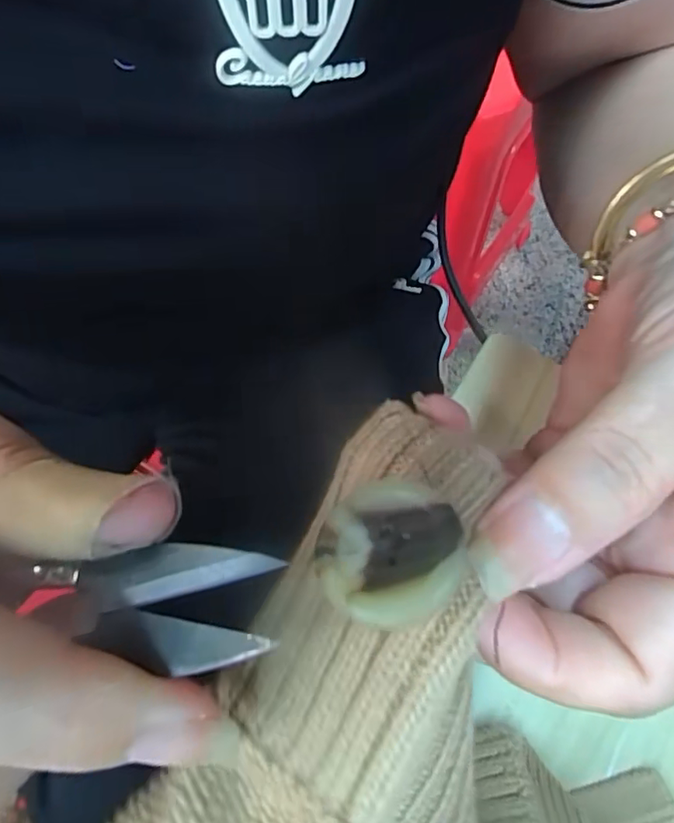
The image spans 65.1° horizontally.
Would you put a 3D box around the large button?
[{"bbox_3d":[0.009,0.024,0.091,0.026,0.004,0.023,14,61,34],"label":"large button"}]

